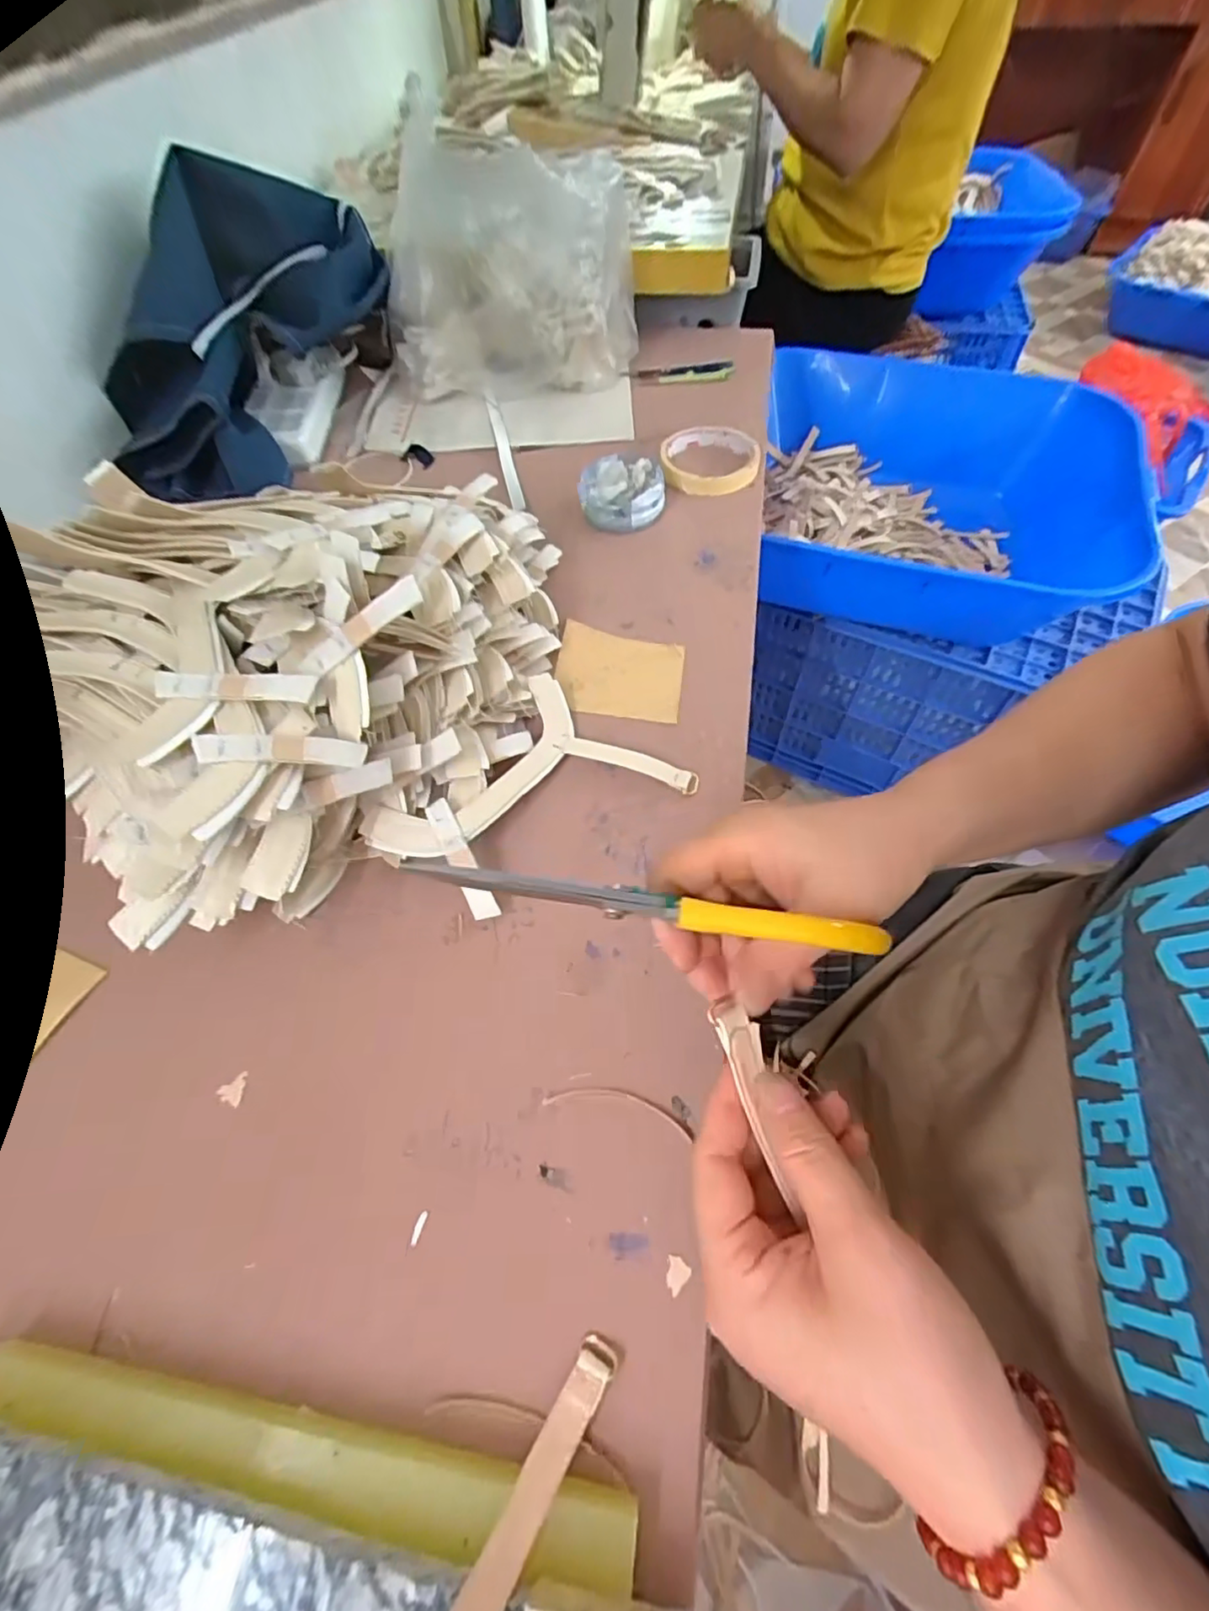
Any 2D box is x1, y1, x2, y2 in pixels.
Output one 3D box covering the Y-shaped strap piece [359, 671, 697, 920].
[{"bbox_3d":[-0.042,-0.003,0.364,0.120,0.020,0.162,35,65,21],"label":"Y-shaped strap piece"}]

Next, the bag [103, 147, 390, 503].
[{"bbox_3d":[-0.342,-0.425,0.549,0.179,0.115,0.288,11,79,4],"label":"bag"}]

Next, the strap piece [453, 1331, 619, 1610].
[{"bbox_3d":[-0.024,0.234,0.210,0.013,0.010,0.097,31,34,17],"label":"strap piece"}]

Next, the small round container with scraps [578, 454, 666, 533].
[{"bbox_3d":[0.015,-0.268,0.529,0.071,0.033,0.067,-1,58,1],"label":"small round container with scraps"}]

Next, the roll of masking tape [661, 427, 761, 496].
[{"bbox_3d":[0.096,-0.316,0.569,0.086,0.027,0.092,6,58,6],"label":"roll of masking tape"}]

